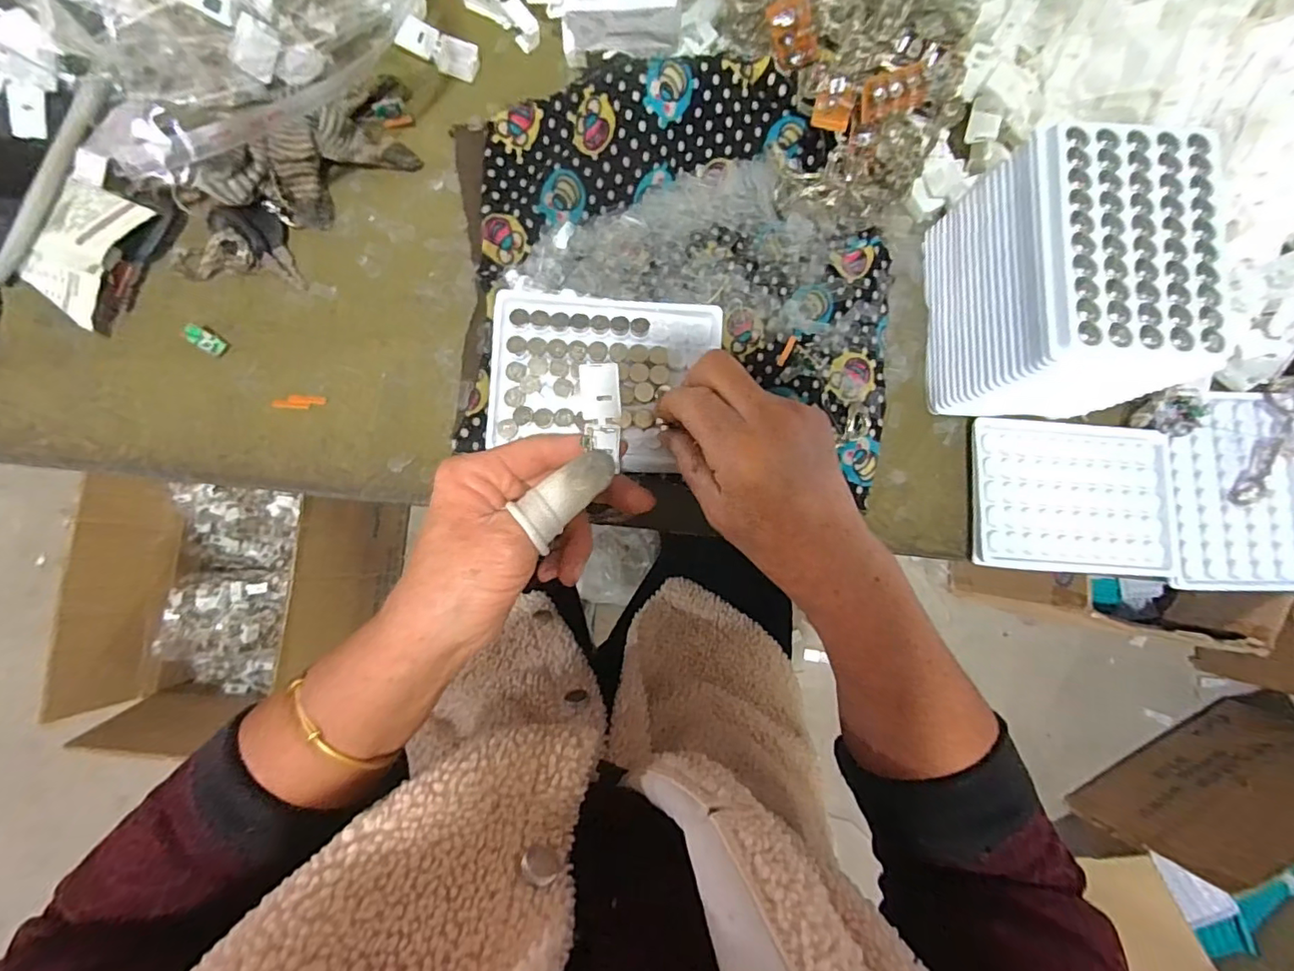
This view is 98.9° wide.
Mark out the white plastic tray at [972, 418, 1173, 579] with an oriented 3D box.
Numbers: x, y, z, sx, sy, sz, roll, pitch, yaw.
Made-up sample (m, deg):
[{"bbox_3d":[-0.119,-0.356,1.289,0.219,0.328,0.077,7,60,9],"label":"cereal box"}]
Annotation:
[{"bbox_3d":[0.274,0.007,0.356,0.129,0.012,0.097,5,84,-3],"label":"white plastic tray"}]

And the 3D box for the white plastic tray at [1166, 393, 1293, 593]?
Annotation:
[{"bbox_3d":[0.391,0.003,0.367,0.095,0.008,0.130,3,84,-3],"label":"white plastic tray"}]

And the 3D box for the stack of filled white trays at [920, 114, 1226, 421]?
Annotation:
[{"bbox_3d":[0.238,-0.112,0.322,0.094,0.093,0.141,1,84,-3],"label":"stack of filled white trays"}]

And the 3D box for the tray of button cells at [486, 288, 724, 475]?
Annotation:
[{"bbox_3d":[-0.025,-0.061,0.321,0.126,0.017,0.098,4,84,-3],"label":"tray of button cells"}]

